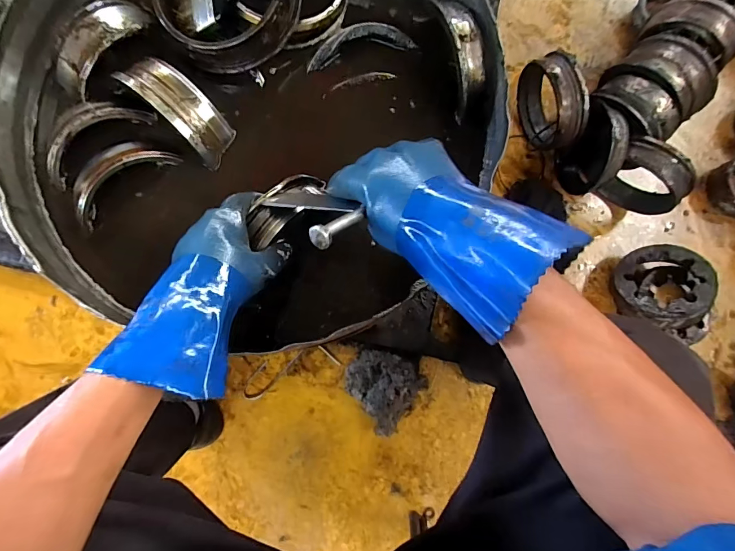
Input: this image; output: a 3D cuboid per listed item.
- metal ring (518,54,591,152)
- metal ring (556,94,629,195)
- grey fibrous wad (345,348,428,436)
[{"bbox_3d":[0.376,-0.351,0.826,0.064,0.190,0.177,-17,86,-4],"label":"metal ring"},{"bbox_3d":[0.463,-0.259,0.829,0.062,0.186,0.165,-4,85,-3],"label":"metal ring"},{"bbox_3d":[0.033,0.222,0.799,0.154,0.077,0.148,0,85,-3],"label":"grey fibrous wad"}]

